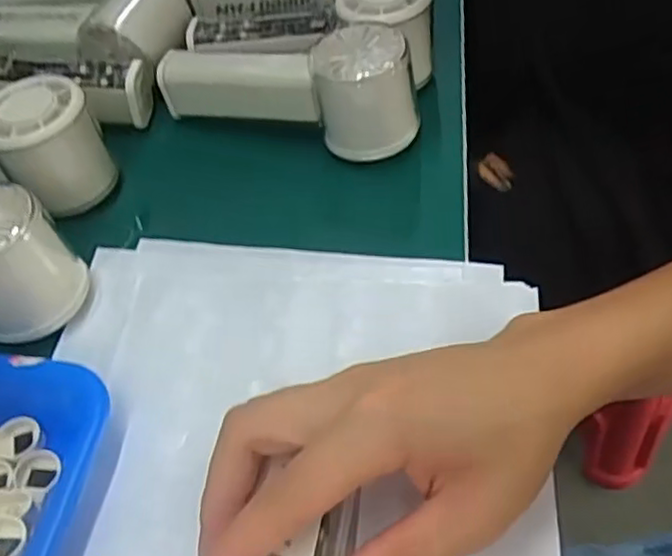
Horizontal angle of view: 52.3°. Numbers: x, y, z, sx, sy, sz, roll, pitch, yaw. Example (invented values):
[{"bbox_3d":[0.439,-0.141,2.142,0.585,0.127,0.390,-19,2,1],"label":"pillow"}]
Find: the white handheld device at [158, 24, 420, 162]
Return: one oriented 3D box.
[{"bbox_3d":[-0.028,-0.117,0.403,0.155,0.054,0.054,17,55,18],"label":"white handheld device"}]

